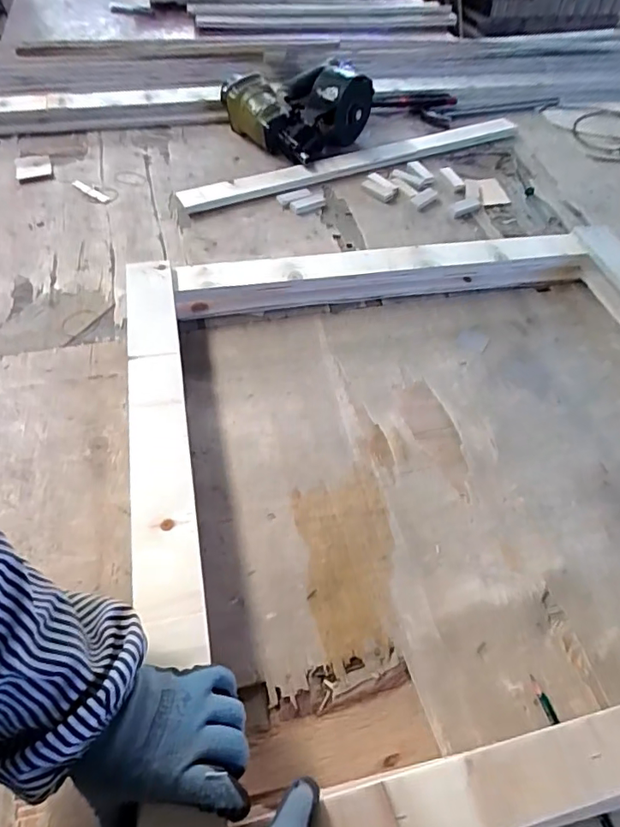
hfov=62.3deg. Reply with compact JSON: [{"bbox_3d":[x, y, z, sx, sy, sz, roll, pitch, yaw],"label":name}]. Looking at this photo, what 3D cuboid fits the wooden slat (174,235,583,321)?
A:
[{"bbox_3d":[0.113,-0.212,0.776,0.618,0.062,0.073,-5,54,-7],"label":"wooden slat"}]

